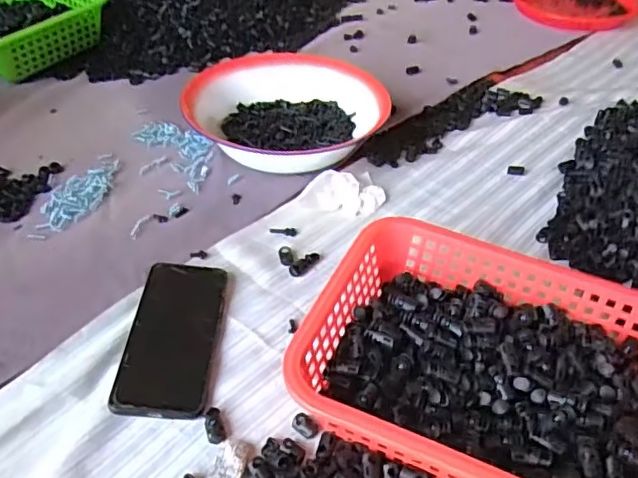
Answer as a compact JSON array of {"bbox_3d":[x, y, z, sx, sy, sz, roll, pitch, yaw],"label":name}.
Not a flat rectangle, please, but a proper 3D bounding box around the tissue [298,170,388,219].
[{"bbox_3d":[0.029,-0.054,0.657,0.092,0.026,0.051,5,44,2],"label":"tissue"}]

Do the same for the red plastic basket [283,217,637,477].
[{"bbox_3d":[0.145,0.106,0.452,0.296,0.075,0.203,19,46,17],"label":"red plastic basket"}]

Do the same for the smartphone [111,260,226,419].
[{"bbox_3d":[-0.127,0.082,0.508,0.073,0.015,0.161,3,44,0],"label":"smartphone"}]

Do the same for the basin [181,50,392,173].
[{"bbox_3d":[-0.032,-0.172,0.752,0.238,0.060,0.211,19,46,16],"label":"basin"}]

